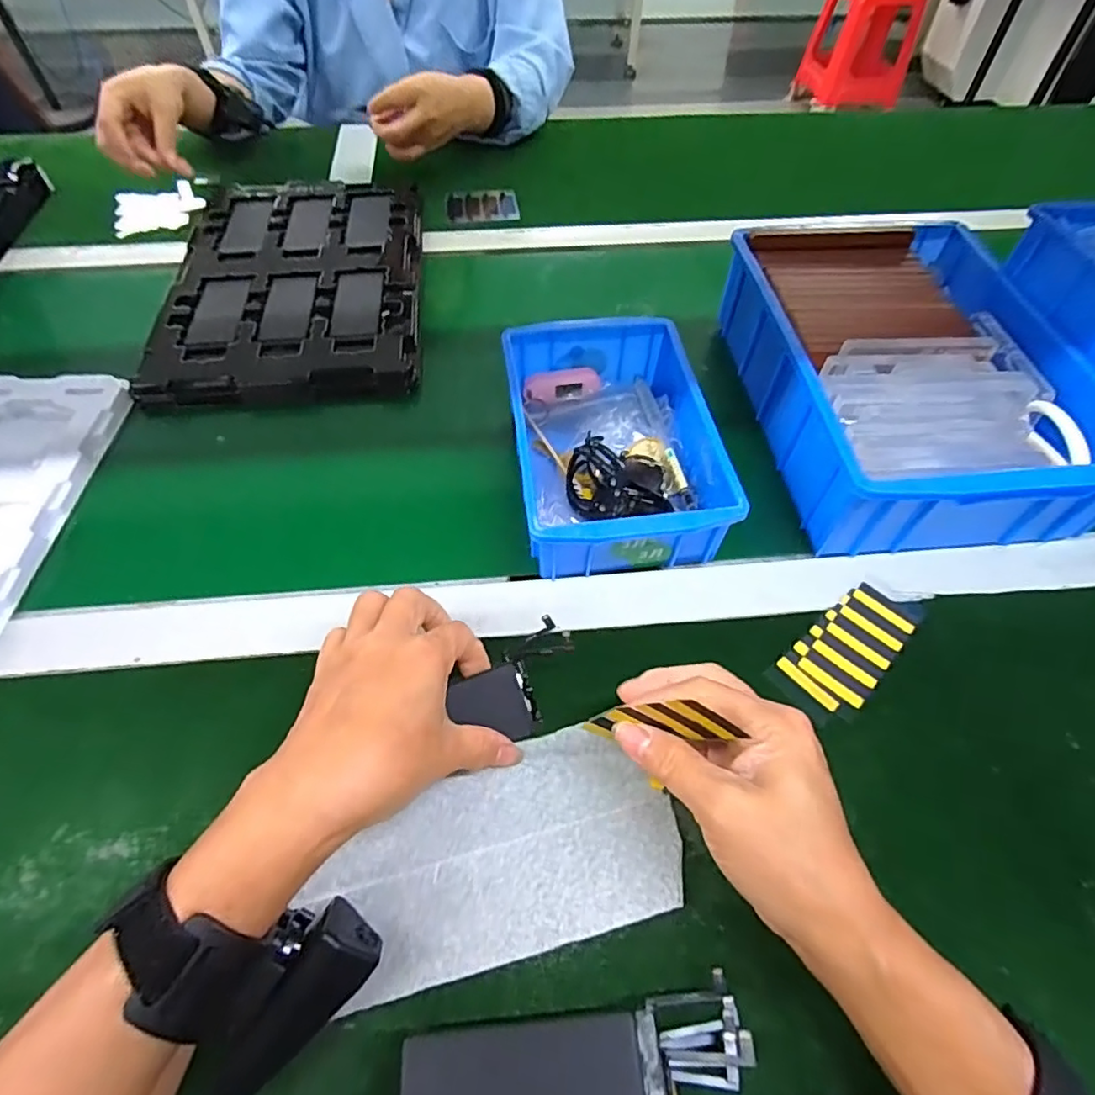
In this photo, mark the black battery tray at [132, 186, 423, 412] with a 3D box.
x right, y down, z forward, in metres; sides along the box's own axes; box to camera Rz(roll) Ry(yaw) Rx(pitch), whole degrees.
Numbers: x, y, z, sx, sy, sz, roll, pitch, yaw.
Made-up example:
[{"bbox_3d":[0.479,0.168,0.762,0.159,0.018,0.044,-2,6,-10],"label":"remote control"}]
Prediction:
[{"bbox_3d":[-0.243,-0.266,0.587,0.231,0.022,0.328,-4,57,-4],"label":"black battery tray"}]

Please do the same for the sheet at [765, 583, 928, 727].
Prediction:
[{"bbox_3d":[0.189,0.061,0.375,0.049,0.004,0.112,38,64,24],"label":"sheet"}]

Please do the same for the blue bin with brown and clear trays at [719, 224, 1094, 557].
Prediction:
[{"bbox_3d":[0.266,-0.136,0.452,0.203,0.077,0.288,-5,57,-5],"label":"blue bin with brown and clear trays"}]

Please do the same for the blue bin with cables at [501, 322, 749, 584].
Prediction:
[{"bbox_3d":[0.044,-0.077,0.439,0.126,0.073,0.201,-6,57,-5],"label":"blue bin with cables"}]

